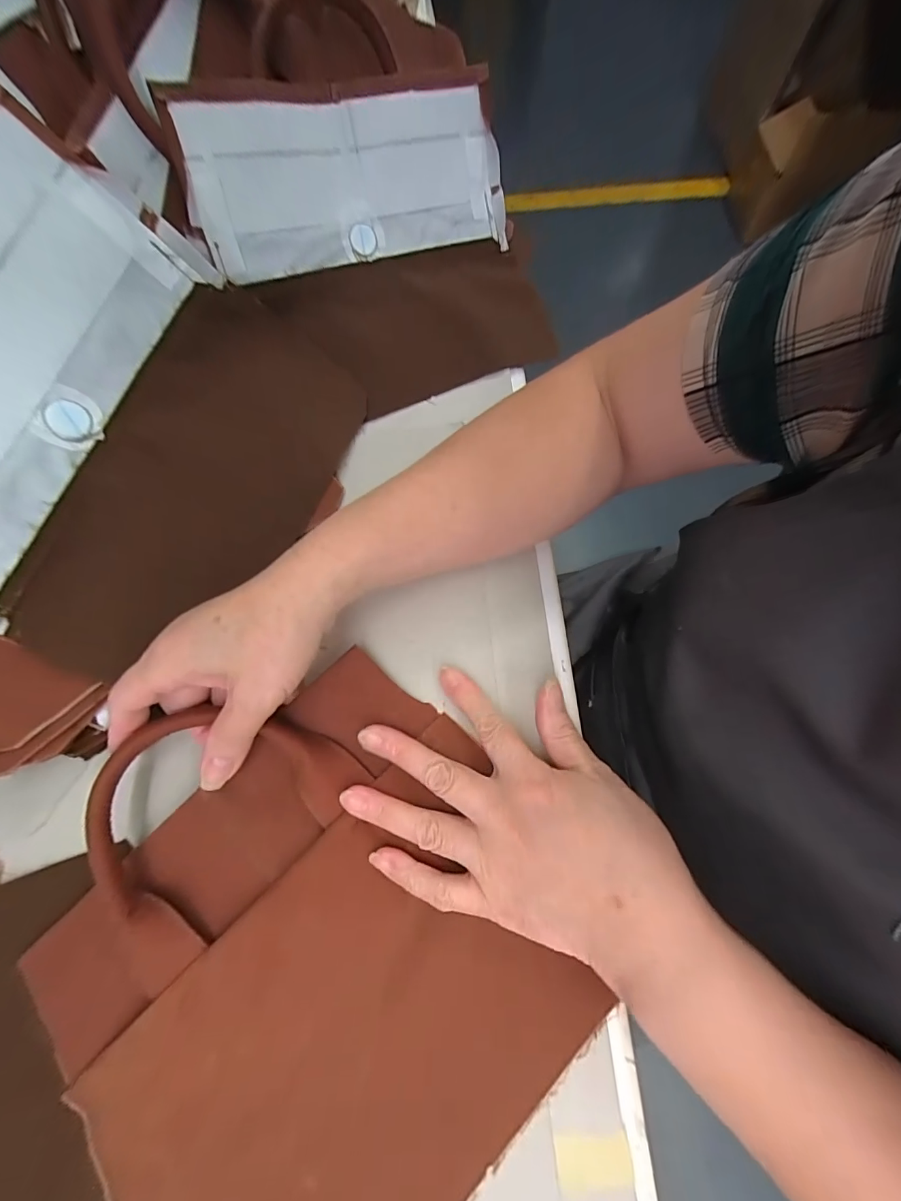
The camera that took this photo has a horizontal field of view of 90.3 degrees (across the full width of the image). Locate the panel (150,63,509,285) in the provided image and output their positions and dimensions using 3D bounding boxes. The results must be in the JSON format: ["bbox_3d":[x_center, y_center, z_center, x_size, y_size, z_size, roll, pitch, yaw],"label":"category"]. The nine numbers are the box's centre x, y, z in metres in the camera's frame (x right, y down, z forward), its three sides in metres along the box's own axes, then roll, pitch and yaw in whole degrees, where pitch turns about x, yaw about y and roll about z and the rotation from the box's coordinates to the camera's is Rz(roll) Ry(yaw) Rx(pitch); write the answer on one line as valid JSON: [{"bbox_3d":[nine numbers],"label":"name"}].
[{"bbox_3d":[-0.063,-0.296,0.315,0.225,0.094,0.029,-21,49,-16],"label":"panel"}]

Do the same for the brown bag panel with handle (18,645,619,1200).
[{"bbox_3d":[-0.074,0.165,0.222,0.242,0.024,0.250,-43,76,-14],"label":"brown bag panel with handle"}]

